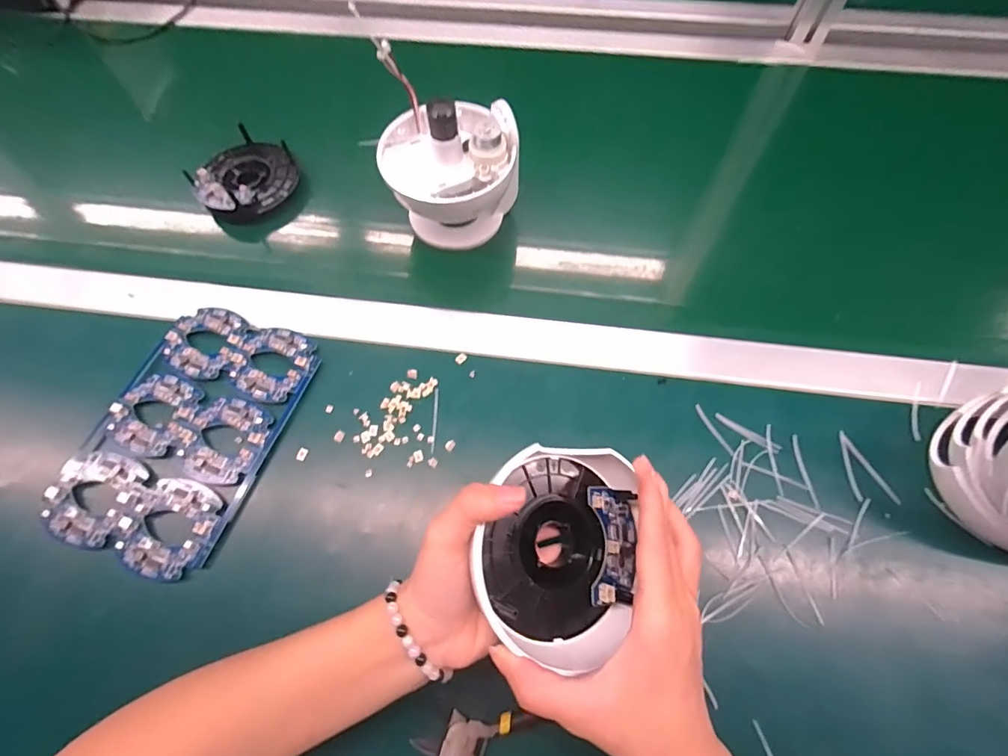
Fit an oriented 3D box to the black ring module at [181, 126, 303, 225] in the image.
[{"bbox_3d":[-0.264,-0.203,0.470,0.096,0.035,0.095,39,71,18],"label":"black ring module"}]

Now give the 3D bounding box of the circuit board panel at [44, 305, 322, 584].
[{"bbox_3d":[-0.244,0.038,0.358,0.132,0.013,0.197,18,65,10],"label":"circuit board panel"}]

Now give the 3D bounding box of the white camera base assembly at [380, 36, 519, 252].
[{"bbox_3d":[-0.047,-0.189,0.415,0.115,0.118,0.114,-3,64,0],"label":"white camera base assembly"}]

